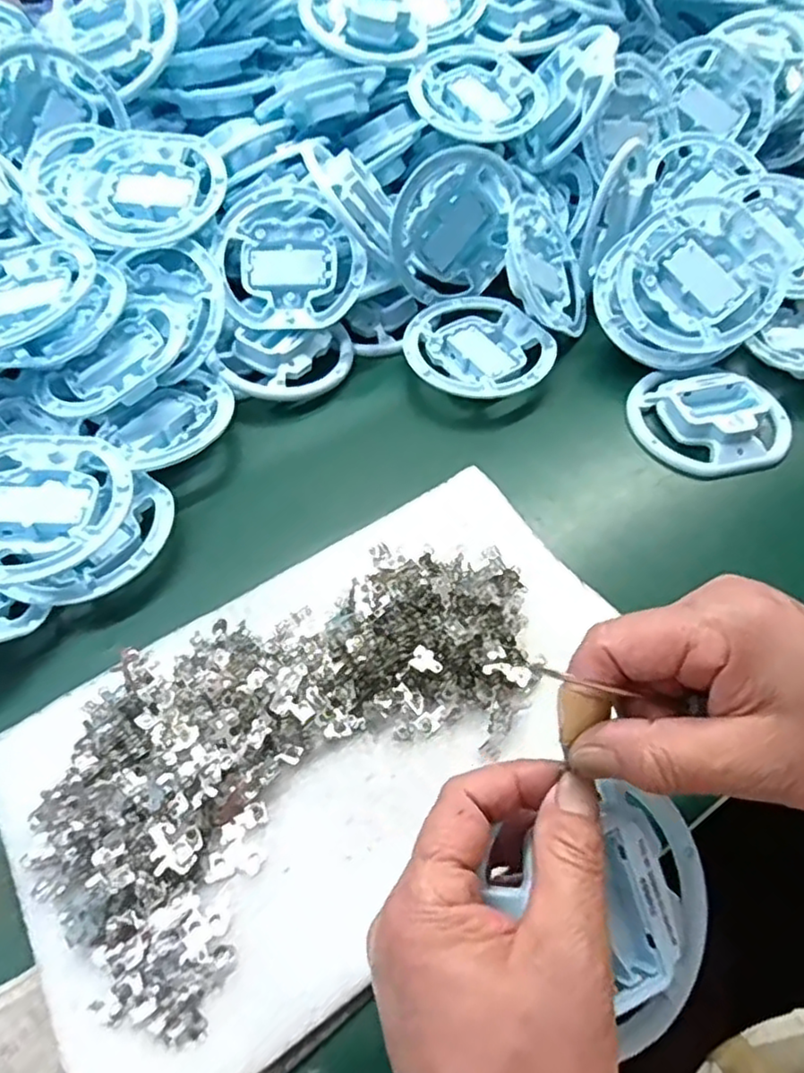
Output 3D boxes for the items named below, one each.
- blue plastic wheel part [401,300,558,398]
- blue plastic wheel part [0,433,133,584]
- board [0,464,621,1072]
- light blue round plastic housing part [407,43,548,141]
[{"bbox_3d":[0.053,-0.134,0.477,0.094,0.017,0.101,0,56,0],"label":"blue plastic wheel part"},{"bbox_3d":[-0.205,-0.021,0.370,0.100,0.011,0.102,0,56,0],"label":"blue plastic wheel part"},{"bbox_3d":[-0.027,0.085,0.320,0.301,0.018,0.178,-32,61,-20],"label":"board"},{"bbox_3d":[0.059,-0.344,0.518,0.102,0.015,0.106,2,59,-4],"label":"light blue round plastic housing part"}]

